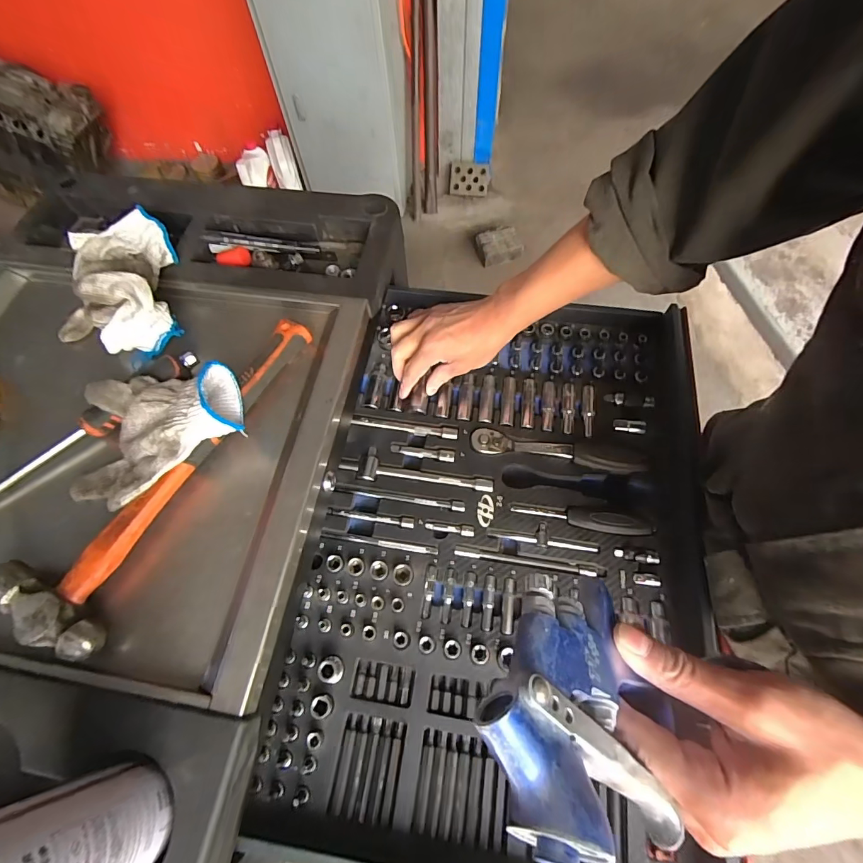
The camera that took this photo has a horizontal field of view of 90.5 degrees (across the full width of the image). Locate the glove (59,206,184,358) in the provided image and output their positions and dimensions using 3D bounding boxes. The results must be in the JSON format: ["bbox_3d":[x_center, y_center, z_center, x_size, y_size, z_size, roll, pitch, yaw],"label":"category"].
[{"bbox_3d":[-0.331,-0.148,0.442,0.124,0.072,0.142,-11,63,-4],"label":"glove"}]

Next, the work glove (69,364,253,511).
[{"bbox_3d":[-0.236,0.004,0.370,0.147,0.050,0.118,-5,63,-1],"label":"work glove"}]

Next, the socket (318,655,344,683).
[{"bbox_3d":[-0.090,0.215,0.387,0.019,0.018,0.021,17,64,10],"label":"socket"}]

